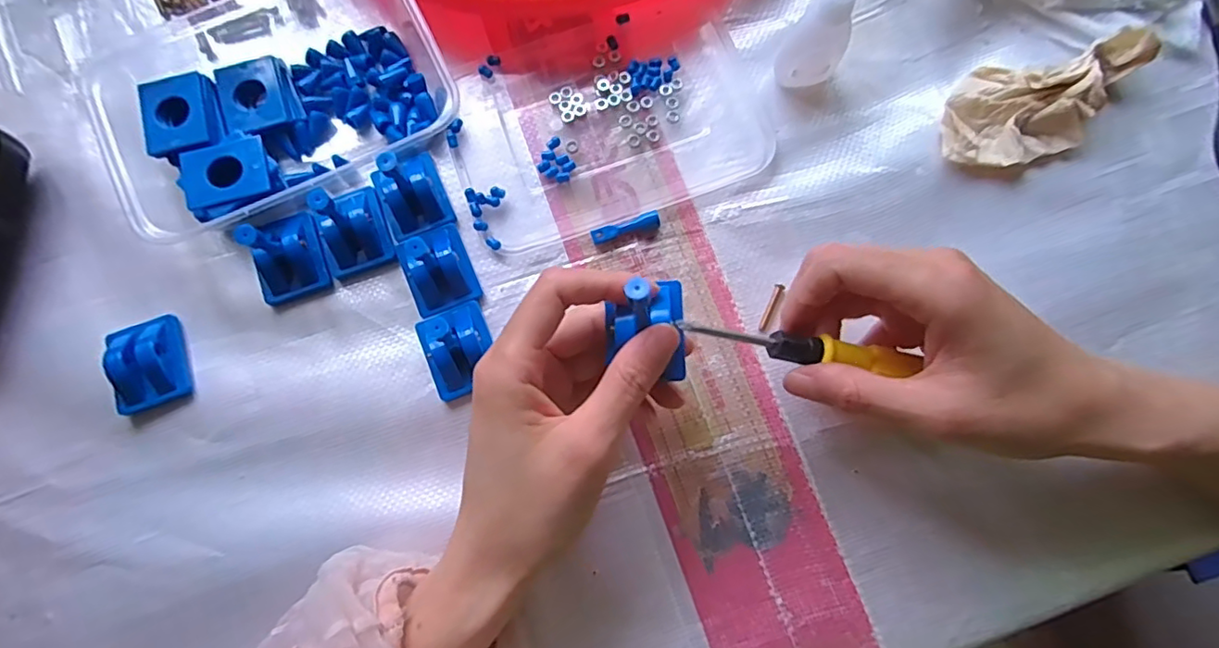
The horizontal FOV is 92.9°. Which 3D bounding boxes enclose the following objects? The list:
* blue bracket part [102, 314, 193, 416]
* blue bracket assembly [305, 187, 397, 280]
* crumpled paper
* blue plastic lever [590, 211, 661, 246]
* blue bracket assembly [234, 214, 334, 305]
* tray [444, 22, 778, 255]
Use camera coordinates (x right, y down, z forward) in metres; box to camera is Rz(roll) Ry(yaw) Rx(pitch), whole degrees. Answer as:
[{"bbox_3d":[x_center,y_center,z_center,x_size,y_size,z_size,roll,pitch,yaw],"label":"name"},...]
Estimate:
[{"bbox_3d":[-0.232,0.019,0.288,0.033,0.019,0.045,-20,79,-4],"label":"blue bracket part"},{"bbox_3d":[-0.134,-0.053,0.290,0.033,0.042,0.042,-13,79,-3],"label":"blue bracket assembly"},{"bbox_3d":[0.232,-0.120,0.310,0.116,0.025,0.056,-19,79,-4],"label":"crumpled paper"},{"bbox_3d":[0.009,-0.051,0.308,0.037,0.010,0.008,-16,79,-3],"label":"blue plastic lever"},{"bbox_3d":[-0.167,-0.037,0.288,0.037,0.042,0.041,-22,79,-4],"label":"blue bracket assembly"},{"bbox_3d":[-0.002,-0.113,0.321,0.166,0.007,0.111,-20,79,-4],"label":"tray"}]

